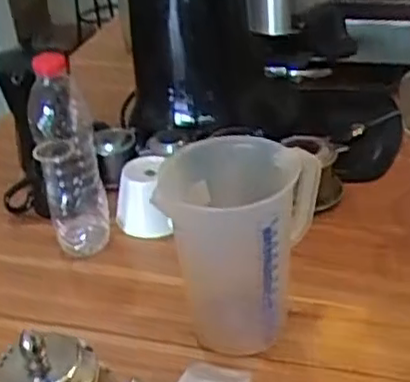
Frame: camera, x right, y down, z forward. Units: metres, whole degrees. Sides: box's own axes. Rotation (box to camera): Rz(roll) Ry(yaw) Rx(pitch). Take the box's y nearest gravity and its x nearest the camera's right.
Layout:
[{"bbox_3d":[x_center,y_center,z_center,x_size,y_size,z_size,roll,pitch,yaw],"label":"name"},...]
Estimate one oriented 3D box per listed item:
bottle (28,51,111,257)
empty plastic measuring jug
[{"bbox_3d":[-0.147,-0.038,0.741,0.062,0.231,0.061,-10,33,-7],"label":"bottle"},{"bbox_3d":[0.030,0.051,0.628,0.110,0.174,0.111,9,36,22],"label":"empty plastic measuring jug"}]

